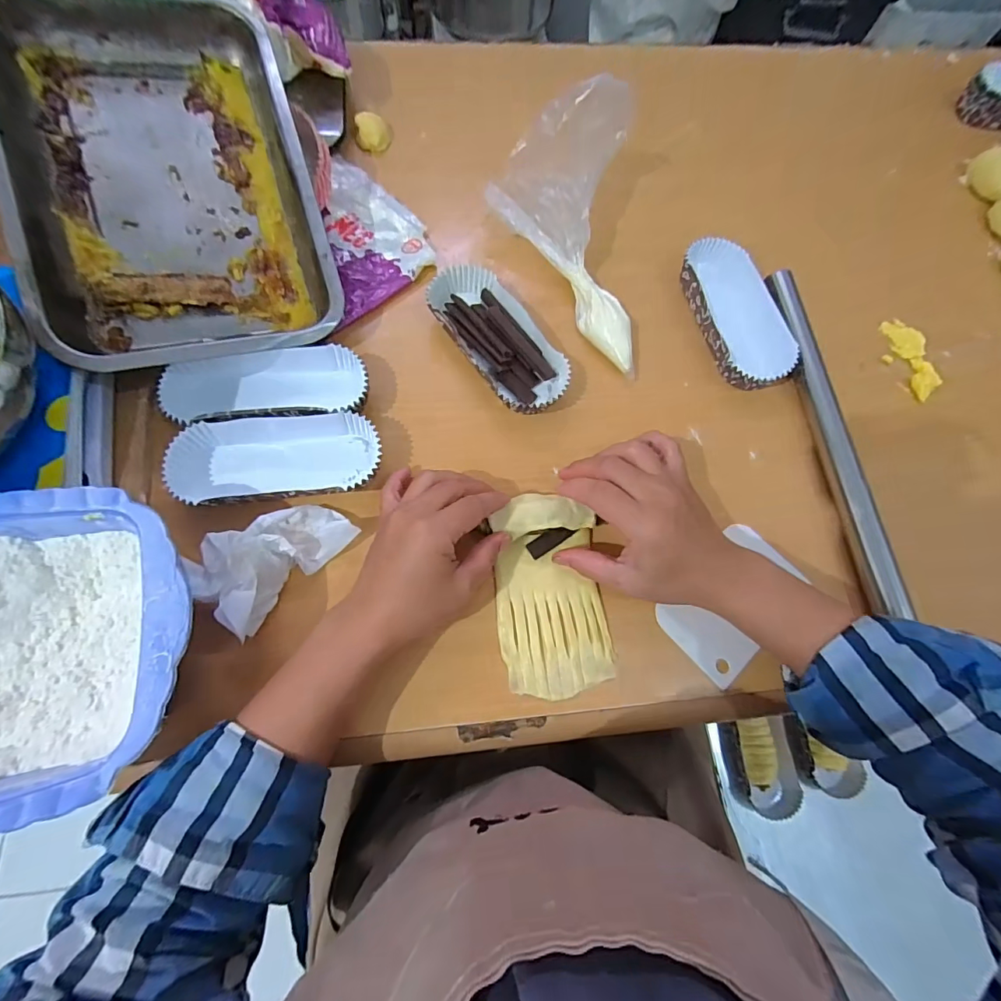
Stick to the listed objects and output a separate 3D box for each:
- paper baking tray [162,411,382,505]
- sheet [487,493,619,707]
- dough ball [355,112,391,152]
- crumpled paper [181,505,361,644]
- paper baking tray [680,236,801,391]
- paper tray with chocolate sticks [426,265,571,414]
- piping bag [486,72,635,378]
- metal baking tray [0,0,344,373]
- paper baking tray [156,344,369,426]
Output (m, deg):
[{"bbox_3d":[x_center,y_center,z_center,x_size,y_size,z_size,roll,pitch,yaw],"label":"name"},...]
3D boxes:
[{"bbox_3d":[-0.165,-0.032,0.344,0.146,0.024,0.061,-6,72,-4],"label":"paper baking tray"},{"bbox_3d":[0.036,0.066,0.326,0.077,0.031,0.136,-8,72,-5],"label":"sheet"},{"bbox_3d":[-0.129,-0.372,0.462,0.032,0.023,0.029,-6,72,-4],"label":"dough ball"},{"bbox_3d":[-0.157,0.036,0.315,0.064,0.038,0.098,37,74,9],"label":"crumpled paper"},{"bbox_3d":[0.208,-0.169,0.410,0.062,0.029,0.147,-15,73,-7],"label":"paper baking tray"},{"bbox_3d":[-0.005,-0.140,0.394,0.063,0.025,0.145,-32,76,-12],"label":"paper tray with chocolate sticks"},{"bbox_3d":[0.071,-0.230,0.403,0.132,0.071,0.242,-10,87,-6],"label":"piping bag"},{"bbox_3d":[-0.261,-0.257,0.361,0.203,0.043,0.304,-15,86,-20],"label":"metal baking tray"},{"bbox_3d":[-0.181,-0.087,0.362,0.147,0.031,0.062,-7,72,-5],"label":"paper baking tray"}]

